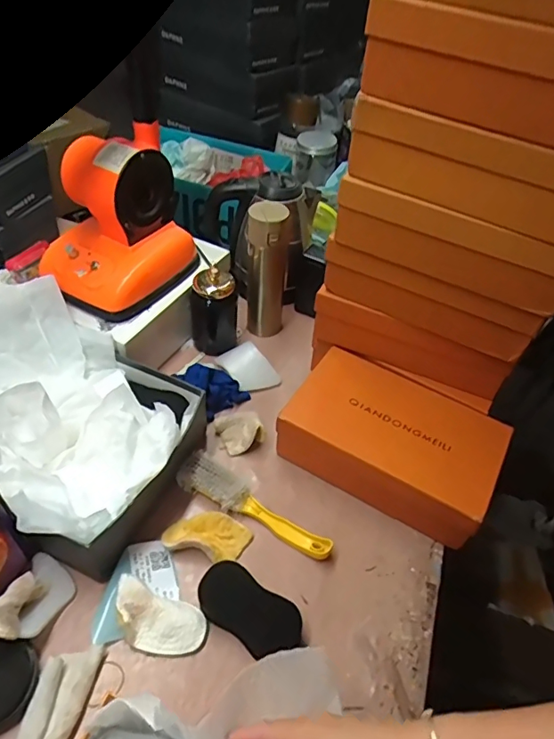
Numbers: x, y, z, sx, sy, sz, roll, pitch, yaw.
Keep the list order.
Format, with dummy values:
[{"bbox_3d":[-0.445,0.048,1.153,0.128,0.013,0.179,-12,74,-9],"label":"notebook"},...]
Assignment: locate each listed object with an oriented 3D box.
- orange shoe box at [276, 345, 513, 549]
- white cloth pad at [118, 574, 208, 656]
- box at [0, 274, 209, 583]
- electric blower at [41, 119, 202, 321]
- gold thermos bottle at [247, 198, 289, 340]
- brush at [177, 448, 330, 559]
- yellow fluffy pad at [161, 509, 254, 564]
[{"bbox_3d":[0.165,0.100,0.736,0.282,0.093,0.175,27,50,18],"label":"orange shoe box"},{"bbox_3d":[-0.137,0.284,0.580,0.109,0.032,0.059,17,47,9],"label":"white cloth pad"},{"bbox_3d":[-0.297,0.050,0.668,0.356,0.161,0.265,26,49,17],"label":"box"},{"bbox_3d":[-0.245,-0.228,0.770,0.165,0.199,0.217,31,51,21],"label":"electric blower"},{"bbox_3d":[-0.018,-0.171,0.876,0.078,0.240,0.072,4,47,-2],"label":"gold thermos bottle"},{"bbox_3d":[-0.028,0.180,0.681,0.224,0.035,0.051,26,49,17],"label":"brush"},{"bbox_3d":[-0.089,0.210,0.651,0.105,0.028,0.063,15,47,8],"label":"yellow fluffy pad"}]

